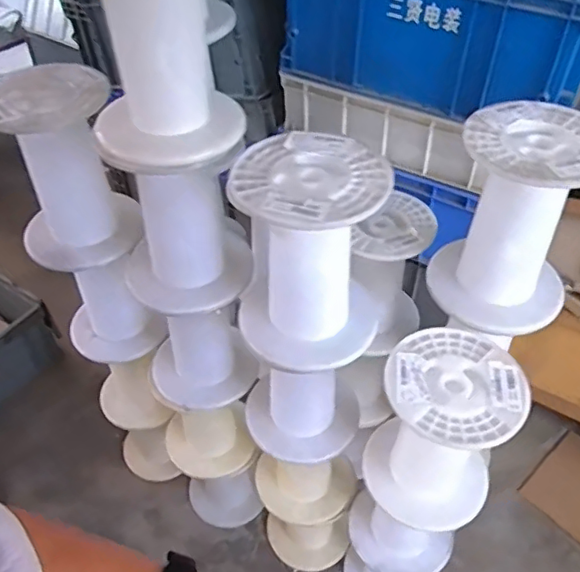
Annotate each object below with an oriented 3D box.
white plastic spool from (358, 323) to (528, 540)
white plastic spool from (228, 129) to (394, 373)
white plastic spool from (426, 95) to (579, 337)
[{"bbox_3d":[0.247,0.243,0.933,0.192,0.294,0.185,0,46,0],"label":"white plastic spool"},{"bbox_3d":[0.026,-0.040,0.829,0.198,0.295,0.181,0,46,0],"label":"white plastic spool"},{"bbox_3d":[0.344,-0.094,0.873,0.196,0.308,0.179,0,46,0],"label":"white plastic spool"}]

